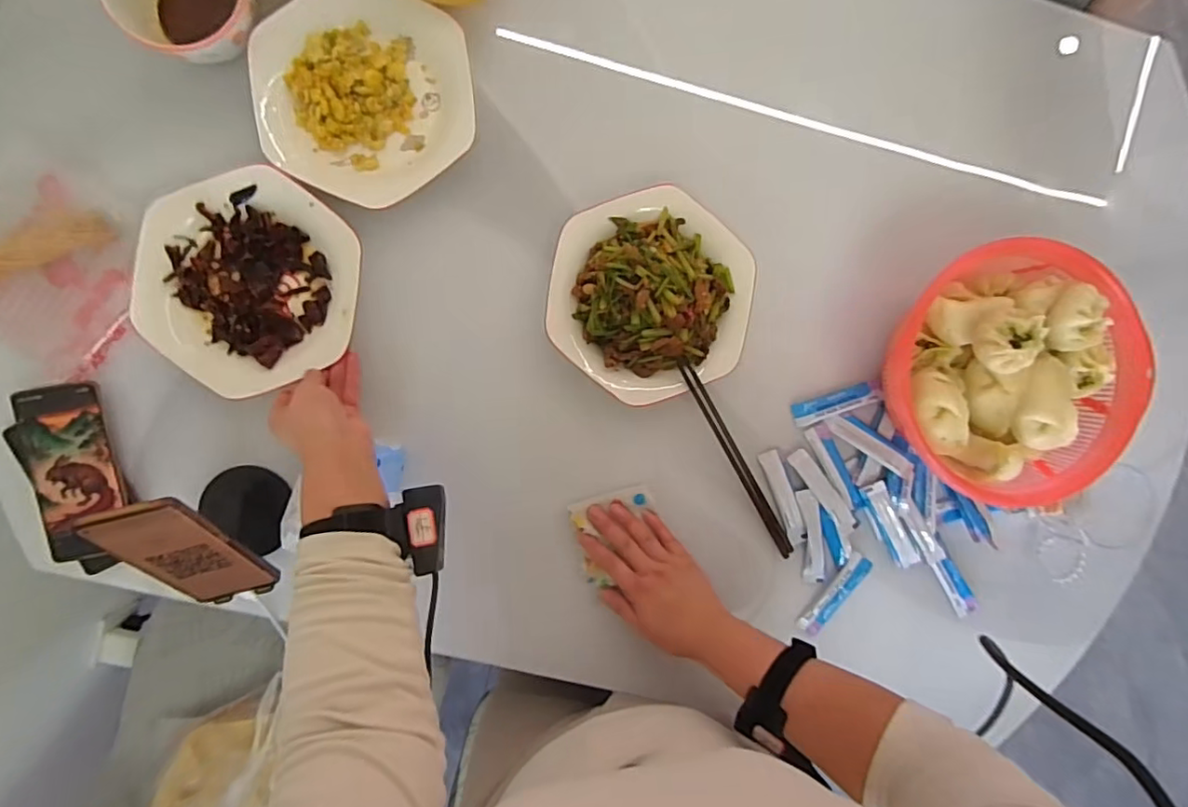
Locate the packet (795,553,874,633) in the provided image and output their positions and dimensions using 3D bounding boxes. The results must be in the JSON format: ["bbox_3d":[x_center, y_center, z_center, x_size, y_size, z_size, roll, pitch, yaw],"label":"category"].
[{"bbox_3d":[0.265,0.210,0.625,0.024,0.008,0.103,38,89,-6],"label":"packet"}]

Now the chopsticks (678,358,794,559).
[{"bbox_3d":[0.151,0.061,0.599,0.014,0.027,0.244,-31,95,-3],"label":"chopsticks"}]

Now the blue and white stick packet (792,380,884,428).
[{"bbox_3d":[0.266,0.001,0.621,0.096,0.014,0.025,-17,94,-4],"label":"blue and white stick packet"}]

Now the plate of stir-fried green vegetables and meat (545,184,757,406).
[{"bbox_3d":[0.058,-0.108,0.576,0.204,0.072,0.198,0,92,-5],"label":"plate of stir-fried green vegetables and meat"}]

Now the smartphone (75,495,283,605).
[{"bbox_3d":[-0.335,0.127,0.473,0.073,0.170,0.014,-14,51,-4],"label":"smartphone"}]

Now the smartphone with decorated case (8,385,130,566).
[{"bbox_3d":[-0.497,0.066,0.545,0.078,0.018,0.164,-10,92,-2],"label":"smartphone with decorated case"}]

